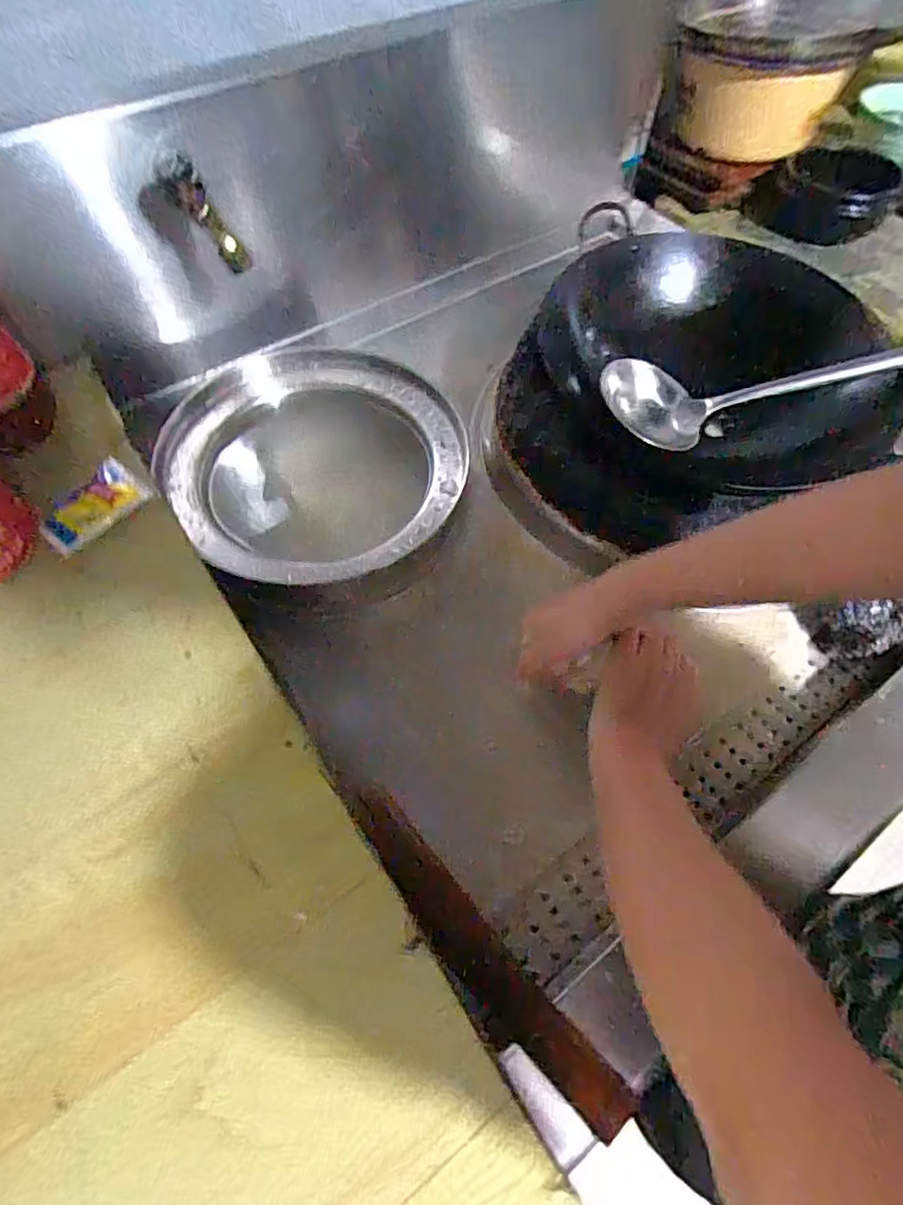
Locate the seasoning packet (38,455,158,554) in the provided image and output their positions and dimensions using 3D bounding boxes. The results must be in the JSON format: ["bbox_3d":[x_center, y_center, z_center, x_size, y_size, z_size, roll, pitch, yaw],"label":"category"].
[{"bbox_3d":[-0.280,-0.075,0.440,0.055,0.011,0.078,33,63,17],"label":"seasoning packet"}]

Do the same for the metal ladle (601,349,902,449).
[{"bbox_3d":[0.396,-0.225,0.538,0.480,0.053,0.088,-4,57,18],"label":"metal ladle"}]

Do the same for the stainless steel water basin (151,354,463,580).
[{"bbox_3d":[-0.137,-0.139,0.582,0.294,0.068,0.278,0,60,0],"label":"stainless steel water basin"}]

